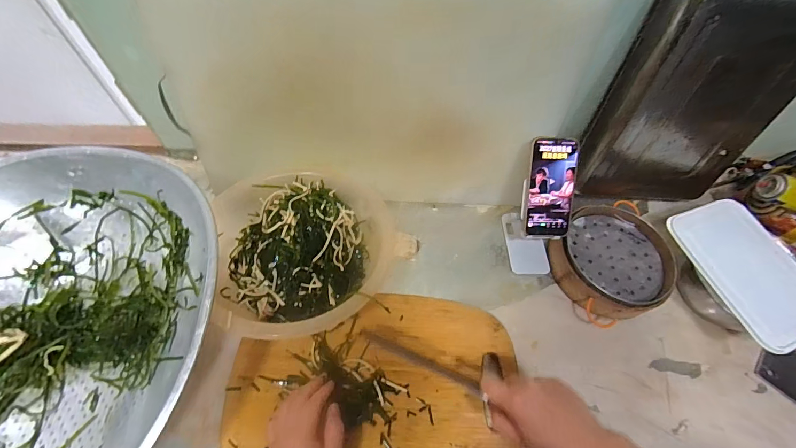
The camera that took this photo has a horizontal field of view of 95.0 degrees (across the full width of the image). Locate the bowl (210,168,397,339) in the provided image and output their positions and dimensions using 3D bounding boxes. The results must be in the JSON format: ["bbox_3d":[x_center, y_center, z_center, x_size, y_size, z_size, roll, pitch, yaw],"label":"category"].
[{"bbox_3d":[-0.130,0.037,0.530,0.247,0.078,0.223,-7,62,-8],"label":"bowl"}]

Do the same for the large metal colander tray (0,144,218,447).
[{"bbox_3d":[-0.377,0.118,0.381,0.354,0.089,0.416,-2,61,-6],"label":"large metal colander tray"}]

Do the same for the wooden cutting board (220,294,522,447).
[{"bbox_3d":[-0.030,0.206,0.466,0.357,0.022,0.237,6,61,-1],"label":"wooden cutting board"}]

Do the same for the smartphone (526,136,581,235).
[{"bbox_3d":[0.227,-0.054,0.539,0.069,0.007,0.142,1,99,-4],"label":"smartphone"}]

